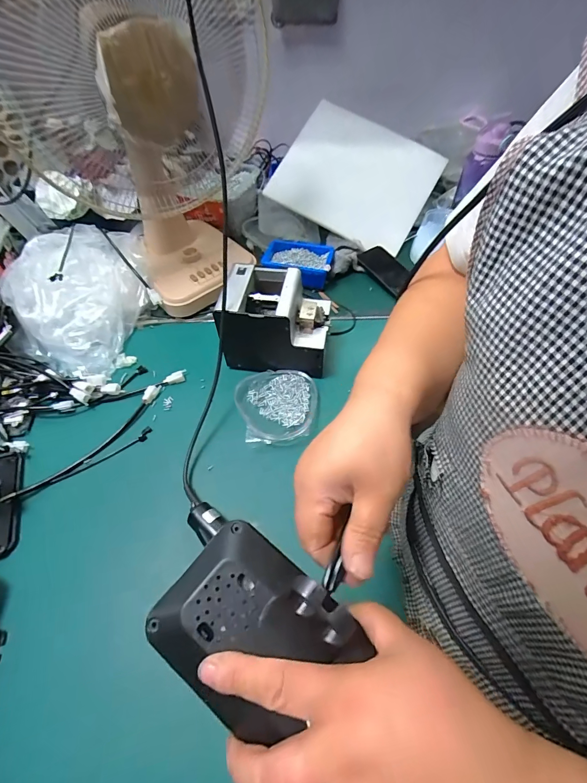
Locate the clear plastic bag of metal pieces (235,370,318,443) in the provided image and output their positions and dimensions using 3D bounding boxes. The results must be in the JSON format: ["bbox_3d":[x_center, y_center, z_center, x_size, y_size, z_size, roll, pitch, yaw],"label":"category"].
[{"bbox_3d":[-0.029,0.023,0.613,0.135,0.028,0.147,-1,56,2],"label":"clear plastic bag of metal pieces"}]

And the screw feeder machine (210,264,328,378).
[{"bbox_3d":[-0.029,-0.125,0.646,0.174,0.140,0.126,3,56,5],"label":"screw feeder machine"}]

